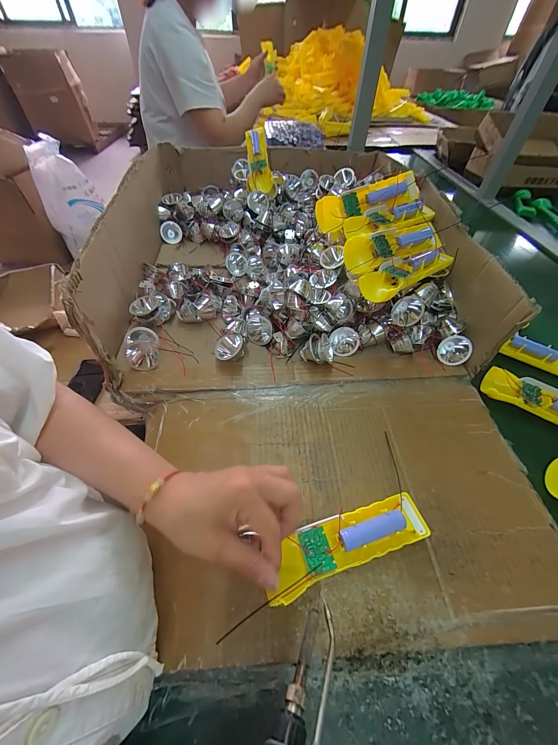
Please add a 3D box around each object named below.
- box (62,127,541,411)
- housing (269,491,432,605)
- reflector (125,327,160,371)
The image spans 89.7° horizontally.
[{"bbox_3d":[0.003,-0.233,0.509,0.527,0.166,0.538,-6,52,0],"label":"box"},{"bbox_3d":[0.064,0.154,0.258,0.154,0.021,0.043,-15,52,-14],"label":"housing"},{"bbox_3d":[-0.189,-0.032,0.393,0.039,0.040,0.048,-12,52,-10],"label":"reflector"}]

